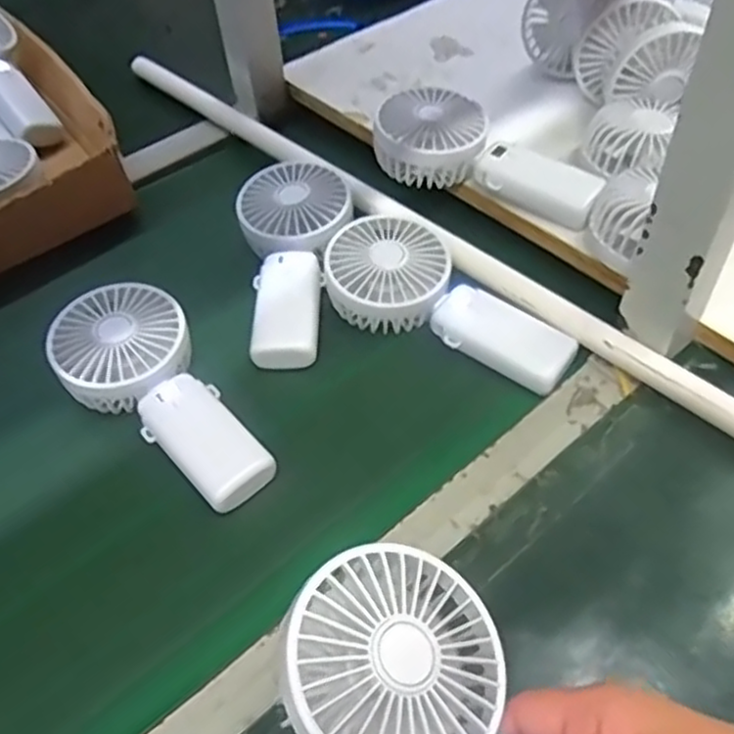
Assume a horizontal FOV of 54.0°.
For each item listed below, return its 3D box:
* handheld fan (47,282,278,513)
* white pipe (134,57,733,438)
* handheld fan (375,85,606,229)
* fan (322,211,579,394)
[{"bbox_3d":[-0.135,0.016,0.458,0.082,0.033,0.181,-31,55,-21],"label":"handheld fan"},{"bbox_3d":[0.010,-0.128,0.570,0.021,0.025,0.673,-39,59,-23],"label":"white pipe"},{"bbox_3d":[0.095,-0.160,0.551,0.173,0.055,0.080,25,56,22],"label":"handheld fan"},{"bbox_3d":[0.057,-0.048,0.496,0.178,0.037,0.087,27,57,23],"label":"fan"}]

